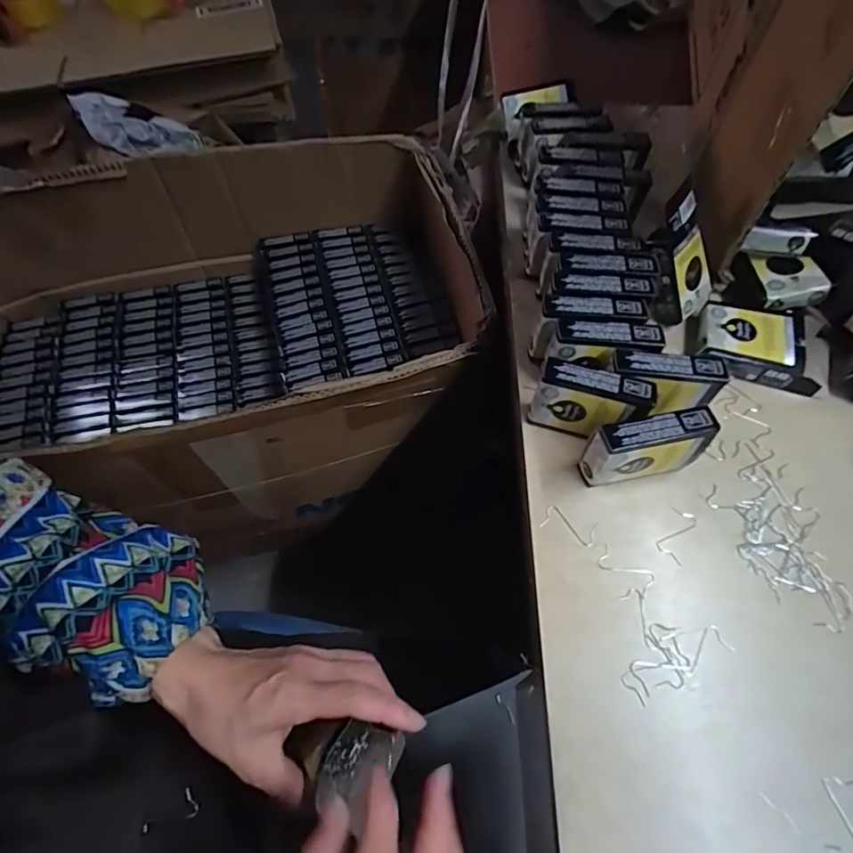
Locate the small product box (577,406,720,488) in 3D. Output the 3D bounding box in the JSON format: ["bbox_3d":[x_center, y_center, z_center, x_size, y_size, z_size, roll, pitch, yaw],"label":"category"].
[{"bbox_3d":[0.143,0.016,0.331,0.073,0.058,0.022,-9,62,-6],"label":"small product box"}]

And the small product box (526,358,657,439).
[{"bbox_3d":[0.110,-0.014,0.349,0.071,0.060,0.024,15,62,7],"label":"small product box"}]

